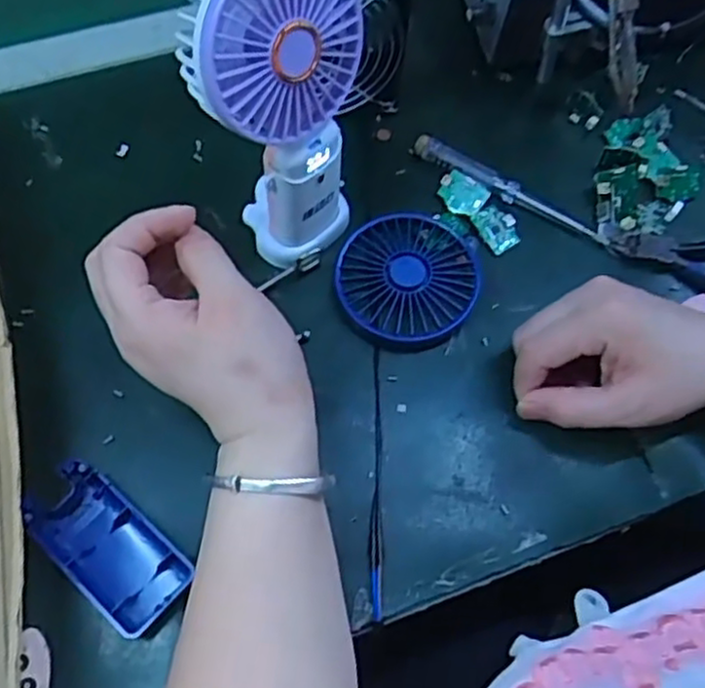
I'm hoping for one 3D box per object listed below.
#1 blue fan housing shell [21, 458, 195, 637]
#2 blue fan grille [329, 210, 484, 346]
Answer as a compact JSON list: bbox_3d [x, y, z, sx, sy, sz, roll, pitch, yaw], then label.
[{"bbox_3d":[-0.127,0.104,0.391,0.091,0.015,0.045,41,70,13],"label":"blue fan housing shell"},{"bbox_3d":[0.034,-0.041,0.464,0.085,0.014,0.086,1,66,-3],"label":"blue fan grille"}]

